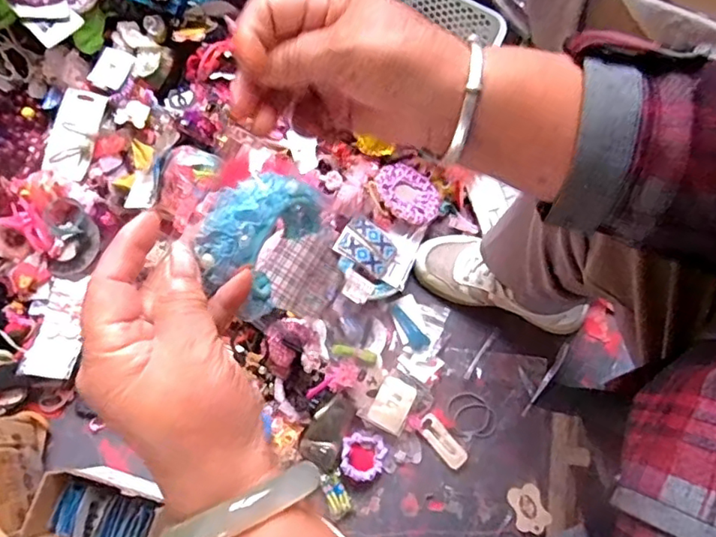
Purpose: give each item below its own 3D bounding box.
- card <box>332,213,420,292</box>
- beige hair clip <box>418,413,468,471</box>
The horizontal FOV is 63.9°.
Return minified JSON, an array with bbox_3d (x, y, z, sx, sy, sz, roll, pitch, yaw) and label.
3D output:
[{"bbox_3d":[0.027,-0.025,0.780,0.107,0.018,0.070,28,66,-12],"label":"card"},{"bbox_3d":[0.111,0.228,0.756,0.028,0.016,0.073,-41,77,-9],"label":"beige hair clip"}]

